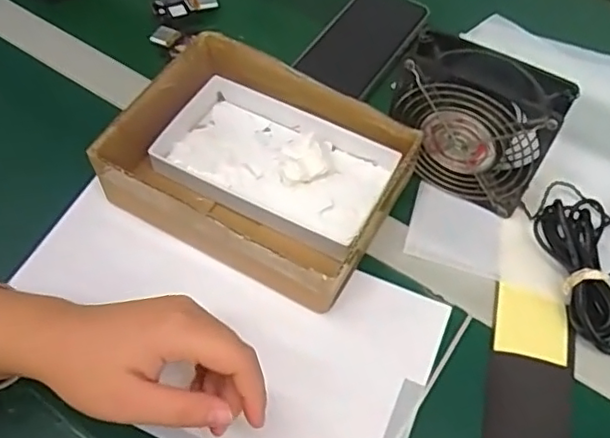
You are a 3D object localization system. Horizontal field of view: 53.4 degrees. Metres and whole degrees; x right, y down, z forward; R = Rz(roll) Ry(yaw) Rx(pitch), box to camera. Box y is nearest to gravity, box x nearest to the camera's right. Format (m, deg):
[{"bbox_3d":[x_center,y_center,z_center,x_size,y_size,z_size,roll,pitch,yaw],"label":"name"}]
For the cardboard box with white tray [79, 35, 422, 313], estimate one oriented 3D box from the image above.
[{"bbox_3d":[-0.033,-0.042,0.469,0.199,0.065,0.155,26,59,14],"label":"cardboard box with white tray"}]

